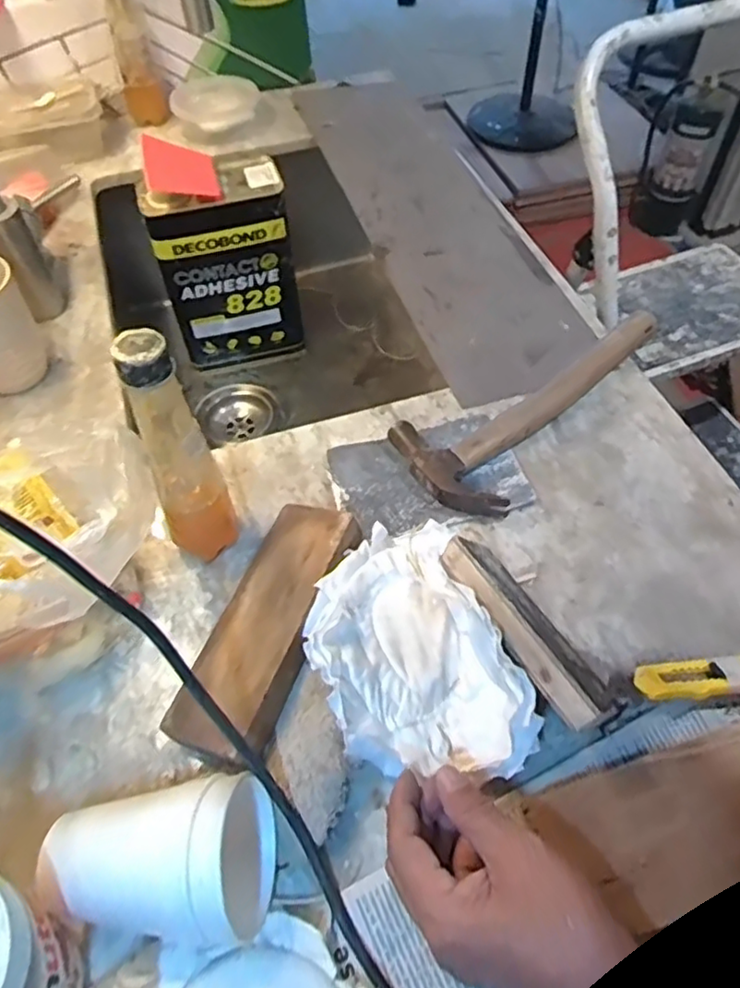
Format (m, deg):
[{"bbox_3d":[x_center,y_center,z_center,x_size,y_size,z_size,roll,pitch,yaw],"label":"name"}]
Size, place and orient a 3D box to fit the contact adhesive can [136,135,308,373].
[{"bbox_3d":[-0.183,-0.302,0.841,0.159,0.262,0.103,-17,56,-9],"label":"contact adhesive can"}]

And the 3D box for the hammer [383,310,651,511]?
[{"bbox_3d":[0.138,-0.087,0.567,0.110,0.025,0.271,37,64,24],"label":"hammer"}]

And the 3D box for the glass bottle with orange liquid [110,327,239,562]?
[{"bbox_3d":[-0.124,-0.021,0.424,0.048,0.182,0.050,-24,58,-14],"label":"glass bottle with orange liquid"}]

